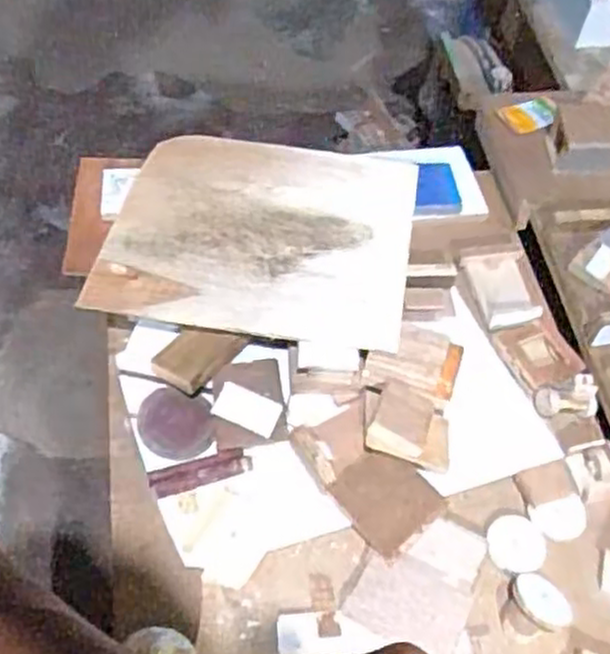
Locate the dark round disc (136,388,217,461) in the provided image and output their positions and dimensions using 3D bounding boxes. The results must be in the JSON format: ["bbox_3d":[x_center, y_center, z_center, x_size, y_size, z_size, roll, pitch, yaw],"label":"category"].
[{"bbox_3d":[-0.135,0.101,0.797,0.082,0.012,0.070,12,54,5],"label":"dark round disc"}]

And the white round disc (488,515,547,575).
[{"bbox_3d":[0.207,0.213,0.749,0.056,0.005,0.054,2,53,-2],"label":"white round disc"}]

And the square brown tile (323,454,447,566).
[{"bbox_3d":[0.078,0.169,0.749,0.080,0.004,0.091,-43,78,-3],"label":"square brown tile"}]

